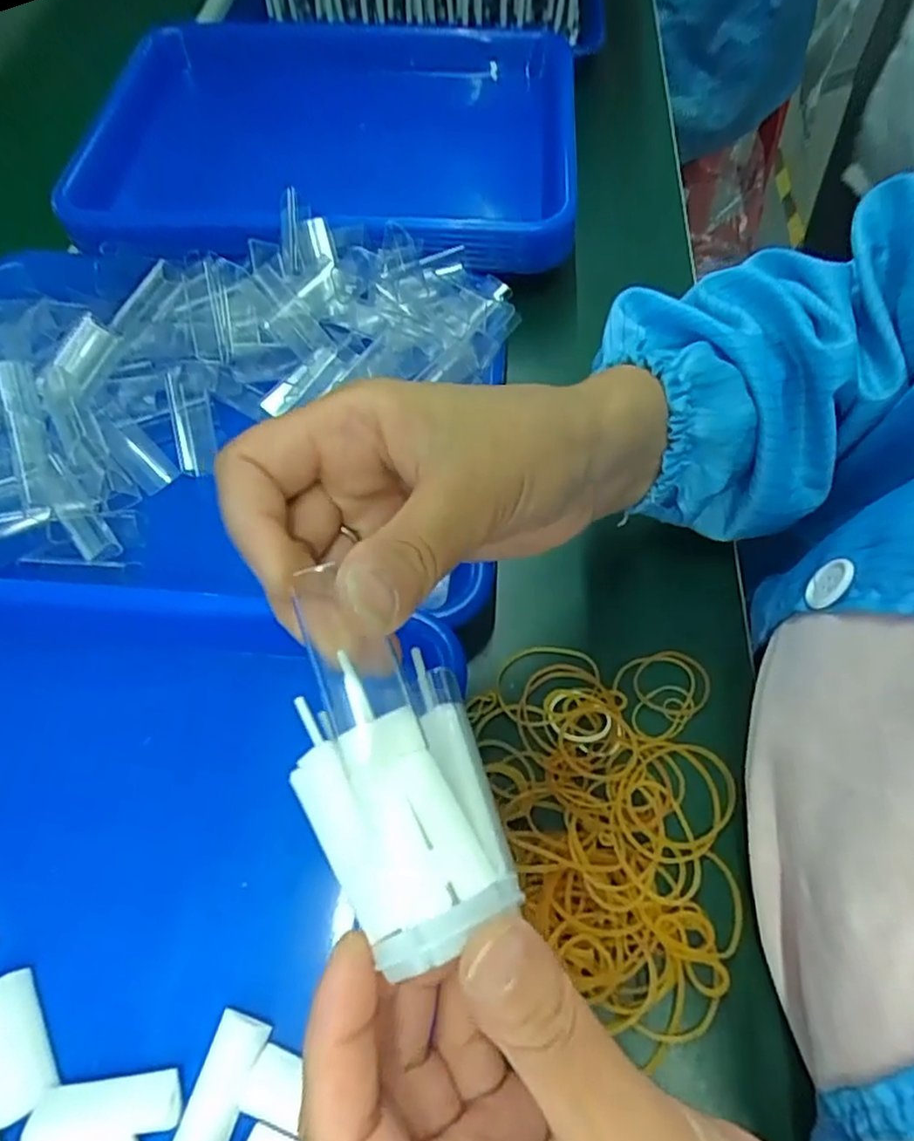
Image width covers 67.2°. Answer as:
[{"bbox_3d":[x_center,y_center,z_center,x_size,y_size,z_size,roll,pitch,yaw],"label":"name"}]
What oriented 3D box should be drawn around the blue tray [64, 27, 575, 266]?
[{"bbox_3d":[-0.082,-0.312,0.466,0.327,0.045,0.269,5,61,4],"label":"blue tray"}]

